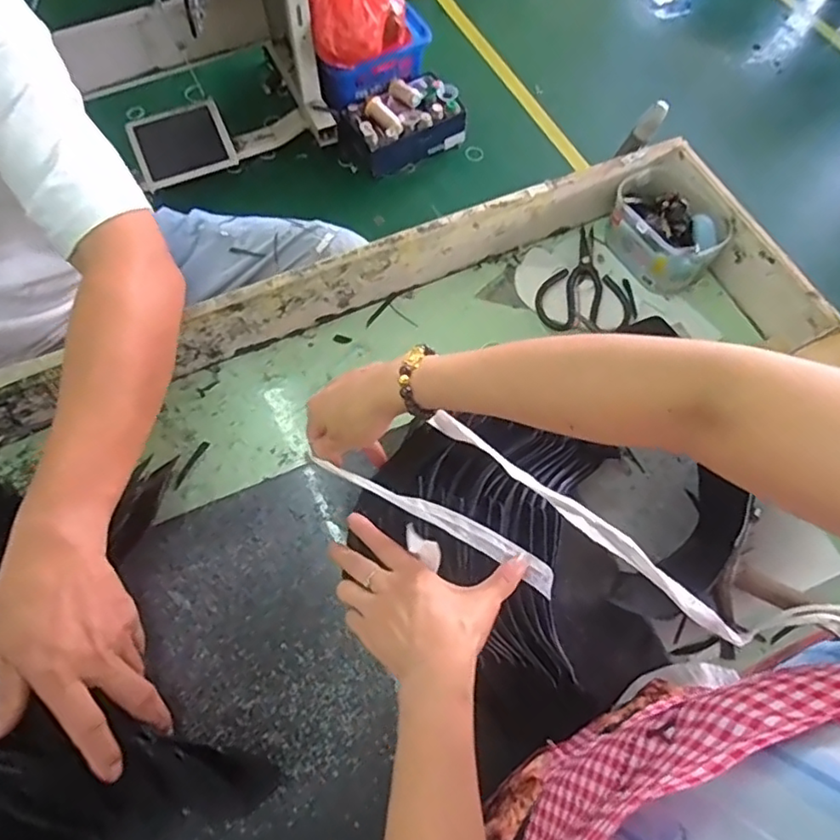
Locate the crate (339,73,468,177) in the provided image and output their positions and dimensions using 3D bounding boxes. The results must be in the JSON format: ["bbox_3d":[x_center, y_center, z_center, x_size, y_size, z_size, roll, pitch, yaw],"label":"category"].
[{"bbox_3d":[-0.056,-0.862,1.770,0.351,0.148,0.217,-35,70,-14],"label":"crate"}]

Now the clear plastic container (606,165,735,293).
[{"bbox_3d":[0.290,-0.227,0.709,0.095,0.070,0.136,-31,69,-13],"label":"clear plastic container"}]

